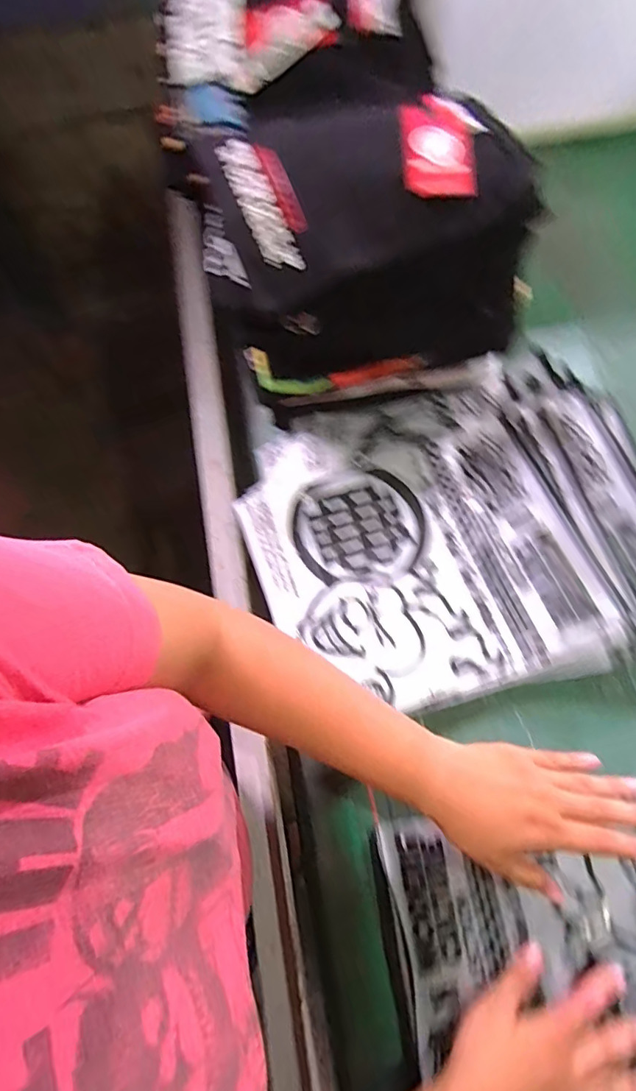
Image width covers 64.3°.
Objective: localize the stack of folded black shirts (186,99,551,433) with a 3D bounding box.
[{"bbox_3d":[0.033,-0.308,0.542,0.282,0.217,0.213,-16,65,-5],"label":"stack of folded black shirts"}]

